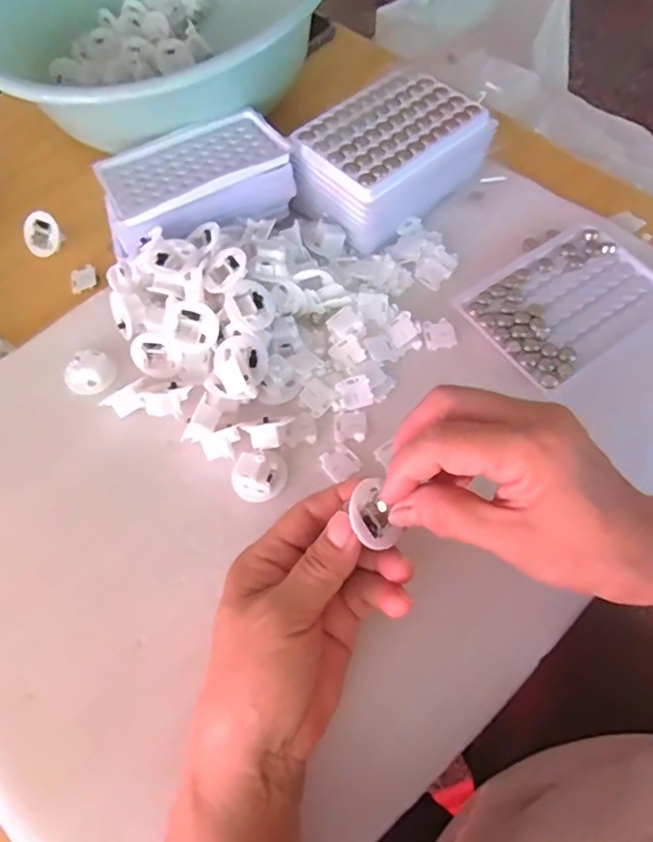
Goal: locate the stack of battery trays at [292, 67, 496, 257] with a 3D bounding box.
[{"bbox_3d":[0.044,-0.195,0.421,0.134,0.045,0.088,-38,68,-16],"label":"stack of battery trays"}]

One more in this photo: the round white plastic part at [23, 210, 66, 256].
[{"bbox_3d":[-0.215,-0.143,0.440,0.030,0.017,0.031,1,102,6],"label":"round white plastic part"}]

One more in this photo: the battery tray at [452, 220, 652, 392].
[{"bbox_3d":[0.162,-0.082,0.388,0.127,0.010,0.088,-32,67,-14],"label":"battery tray"}]

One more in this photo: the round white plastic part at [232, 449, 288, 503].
[{"bbox_3d":[-0.039,0.032,0.333,0.031,0.017,0.025,-8,63,-2],"label":"round white plastic part"}]

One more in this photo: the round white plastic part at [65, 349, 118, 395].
[{"bbox_3d":[-0.154,-0.032,0.371,0.030,0.017,0.024,-18,64,-7],"label":"round white plastic part"}]

